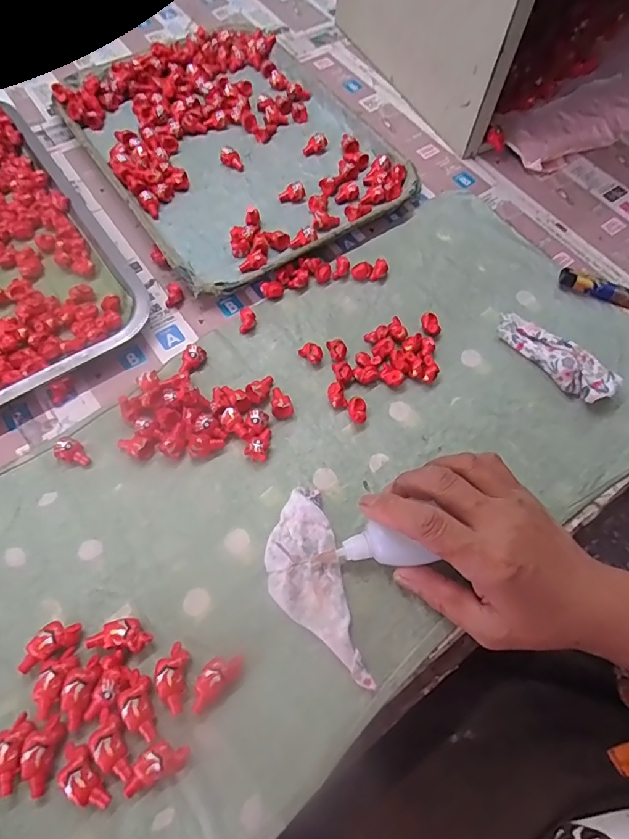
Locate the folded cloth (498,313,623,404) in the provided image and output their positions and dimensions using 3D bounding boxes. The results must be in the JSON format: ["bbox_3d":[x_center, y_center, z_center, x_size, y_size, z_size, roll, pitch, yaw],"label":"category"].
[{"bbox_3d":[0.200,-0.055,0.402,0.028,0.023,0.104,-38,73,-18],"label":"folded cloth"}]

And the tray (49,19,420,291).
[{"bbox_3d":[-0.083,-0.283,0.494,0.254,0.025,0.324,-32,71,-16],"label":"tray"}]

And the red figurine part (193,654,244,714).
[{"bbox_3d":[-0.060,0.159,0.295,0.019,0.013,0.037,42,70,15],"label":"red figurine part"}]

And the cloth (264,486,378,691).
[{"bbox_3d":[-0.002,0.112,0.322,0.049,0.013,0.128,-15,67,-10],"label":"cloth"}]

